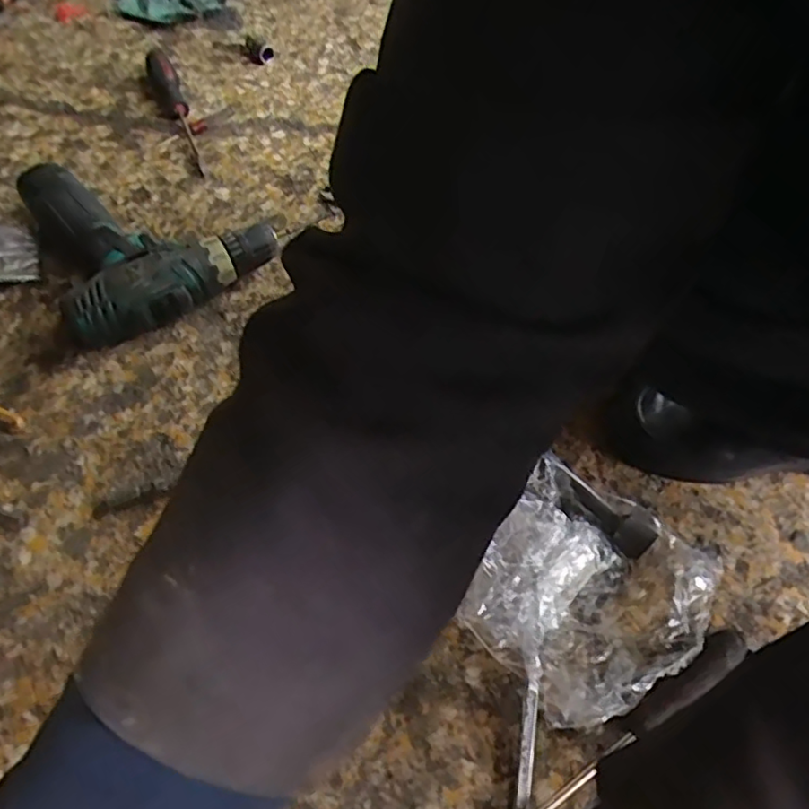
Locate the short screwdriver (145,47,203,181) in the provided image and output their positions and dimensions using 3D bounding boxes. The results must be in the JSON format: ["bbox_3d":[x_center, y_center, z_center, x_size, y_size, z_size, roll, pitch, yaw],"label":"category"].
[{"bbox_3d":[-0.260,-0.332,0.669,0.033,0.031,0.197,-17,63,-14],"label":"short screwdriver"}]

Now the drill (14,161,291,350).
[{"bbox_3d":[-0.233,-0.161,0.561,0.196,0.055,0.190,-24,64,-17],"label":"drill"}]

